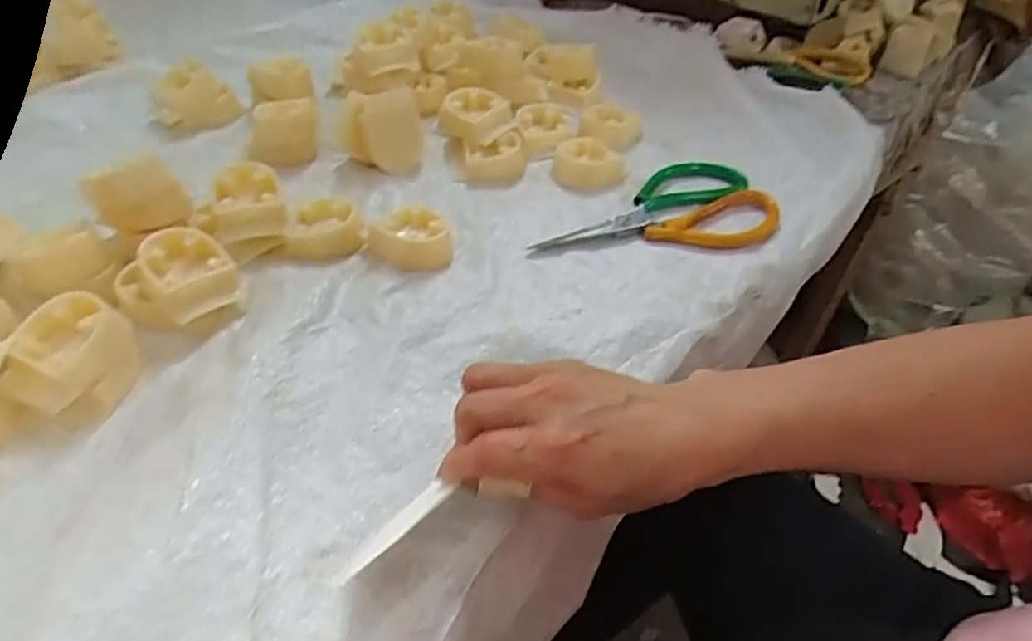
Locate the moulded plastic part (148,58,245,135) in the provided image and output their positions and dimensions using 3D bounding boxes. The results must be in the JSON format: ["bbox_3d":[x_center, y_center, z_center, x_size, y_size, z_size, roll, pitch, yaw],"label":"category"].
[{"bbox_3d":[-0.284,-0.198,0.572,0.072,0.039,0.048,-16,46,-21],"label":"moulded plastic part"}]

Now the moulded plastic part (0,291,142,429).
[{"bbox_3d":[-0.240,0.018,0.350,0.055,0.037,0.062,14,45,11],"label":"moulded plastic part"}]

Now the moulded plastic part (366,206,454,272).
[{"bbox_3d":[-0.070,-0.062,0.448,0.059,0.023,0.049,18,44,14],"label":"moulded plastic part"}]

